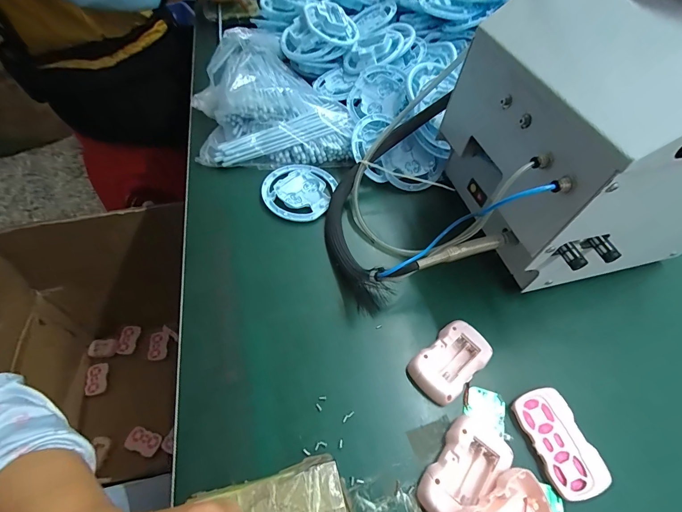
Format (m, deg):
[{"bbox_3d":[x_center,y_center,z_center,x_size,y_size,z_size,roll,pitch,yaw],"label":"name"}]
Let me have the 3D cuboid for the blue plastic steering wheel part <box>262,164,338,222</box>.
[{"bbox_3d":[-0.059,-0.093,0.475,0.094,0.010,0.107,16,56,5],"label":"blue plastic steering wheel part"}]

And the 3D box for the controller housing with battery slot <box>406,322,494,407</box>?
[{"bbox_3d":[0.112,0.109,0.347,0.088,0.018,0.051,-34,65,-24],"label":"controller housing with battery slot"}]

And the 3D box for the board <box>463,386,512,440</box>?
[{"bbox_3d":[0.144,0.150,0.328,0.042,0.008,0.036,27,58,12],"label":"board"}]

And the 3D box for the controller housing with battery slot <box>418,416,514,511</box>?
[{"bbox_3d":[0.103,0.184,0.289,0.085,0.022,0.048,-36,66,-25],"label":"controller housing with battery slot"}]

